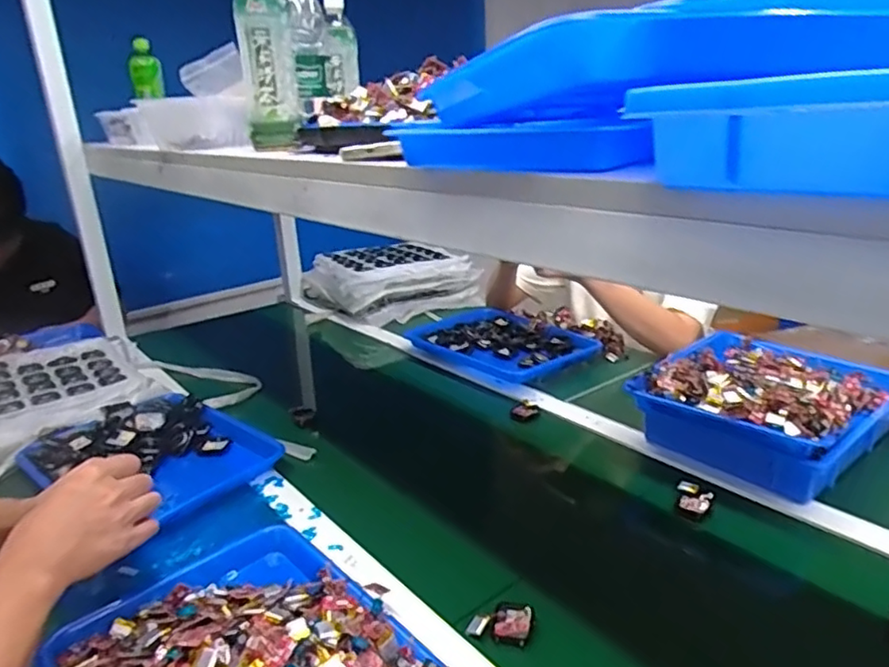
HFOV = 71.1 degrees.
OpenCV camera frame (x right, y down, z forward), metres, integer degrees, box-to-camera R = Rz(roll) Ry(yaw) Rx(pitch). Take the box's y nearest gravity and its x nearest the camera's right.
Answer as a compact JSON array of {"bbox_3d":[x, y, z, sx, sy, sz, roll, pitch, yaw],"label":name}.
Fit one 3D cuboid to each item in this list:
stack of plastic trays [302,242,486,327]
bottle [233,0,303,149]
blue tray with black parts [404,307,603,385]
[{"bbox_3d":[-0.132,-0.146,1.564,0.361,0.106,0.327,-14,22,-26],"label":"stack of plastic trays"},{"bbox_3d":[-0.214,-0.334,0.745,0.064,0.207,0.068,-9,21,-14],"label":"bottle"},{"bbox_3d":[0.107,0.011,1.222,0.232,0.035,0.338,-20,26,-39],"label":"blue tray with black parts"}]

